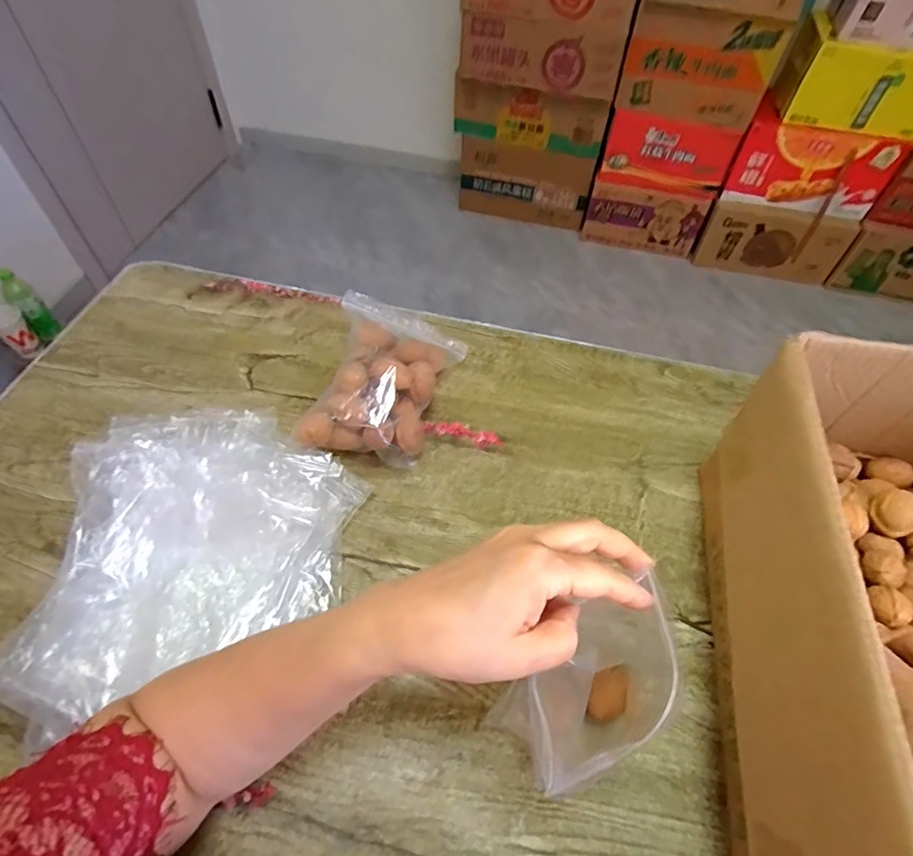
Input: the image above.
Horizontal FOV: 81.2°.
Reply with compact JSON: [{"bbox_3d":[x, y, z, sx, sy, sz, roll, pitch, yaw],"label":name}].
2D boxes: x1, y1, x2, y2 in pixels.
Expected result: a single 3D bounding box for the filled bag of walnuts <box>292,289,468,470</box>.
[{"bbox_3d":[-0.071,-0.050,0.555,0.131,0.068,0.187,9,54,4],"label":"filled bag of walnuts"}]

